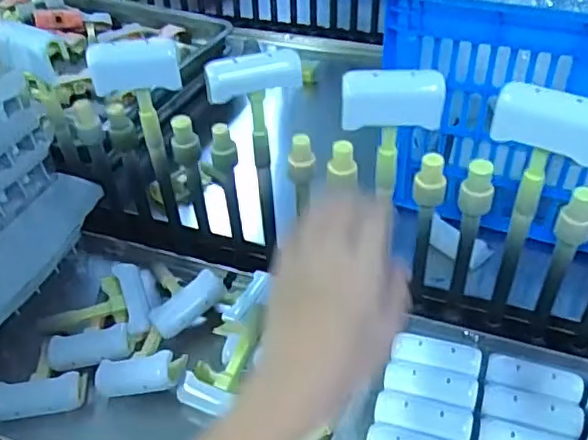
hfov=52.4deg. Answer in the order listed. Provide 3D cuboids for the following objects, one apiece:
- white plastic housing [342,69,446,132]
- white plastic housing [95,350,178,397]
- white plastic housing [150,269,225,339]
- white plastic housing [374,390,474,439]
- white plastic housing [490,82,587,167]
[{"bbox_3d":[0.076,-0.089,0.459,0.077,0.049,0.021,-4,41,-1],"label":"white plastic housing"},{"bbox_3d":[-0.141,0.137,0.524,0.072,0.023,0.032,-10,39,16],"label":"white plastic housing"},{"bbox_3d":[-0.105,0.080,0.586,0.076,0.018,0.032,-31,48,-28],"label":"white plastic housing"},{"bbox_3d":[0.104,0.158,0.477,0.076,0.008,0.035,7,42,12],"label":"white plastic housing"},{"bbox_3d":[0.182,-0.069,0.423,0.076,0.041,0.016,24,48,28],"label":"white plastic housing"}]

